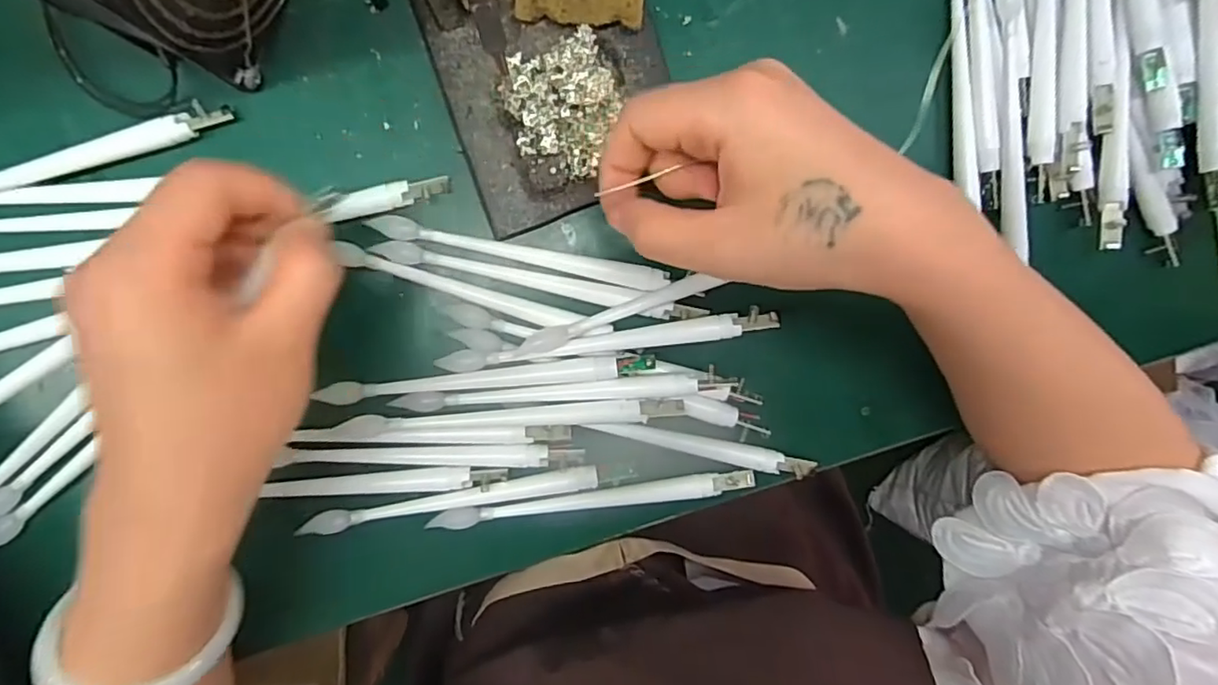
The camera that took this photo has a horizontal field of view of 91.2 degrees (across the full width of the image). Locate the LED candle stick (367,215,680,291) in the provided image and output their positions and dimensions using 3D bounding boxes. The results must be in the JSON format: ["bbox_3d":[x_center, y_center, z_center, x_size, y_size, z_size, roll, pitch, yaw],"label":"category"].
[{"bbox_3d":[-0.041,-0.042,0.282,0.138,0.011,0.010,11,95,-6],"label":"LED candle stick"}]

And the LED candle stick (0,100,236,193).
[{"bbox_3d":[-0.240,-0.075,0.256,0.151,0.019,0.013,-21,98,-3],"label":"LED candle stick"}]

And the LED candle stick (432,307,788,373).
[{"bbox_3d":[0.000,0.000,0.280,0.157,0.016,0.012,-7,97,-4],"label":"LED candle stick"}]

